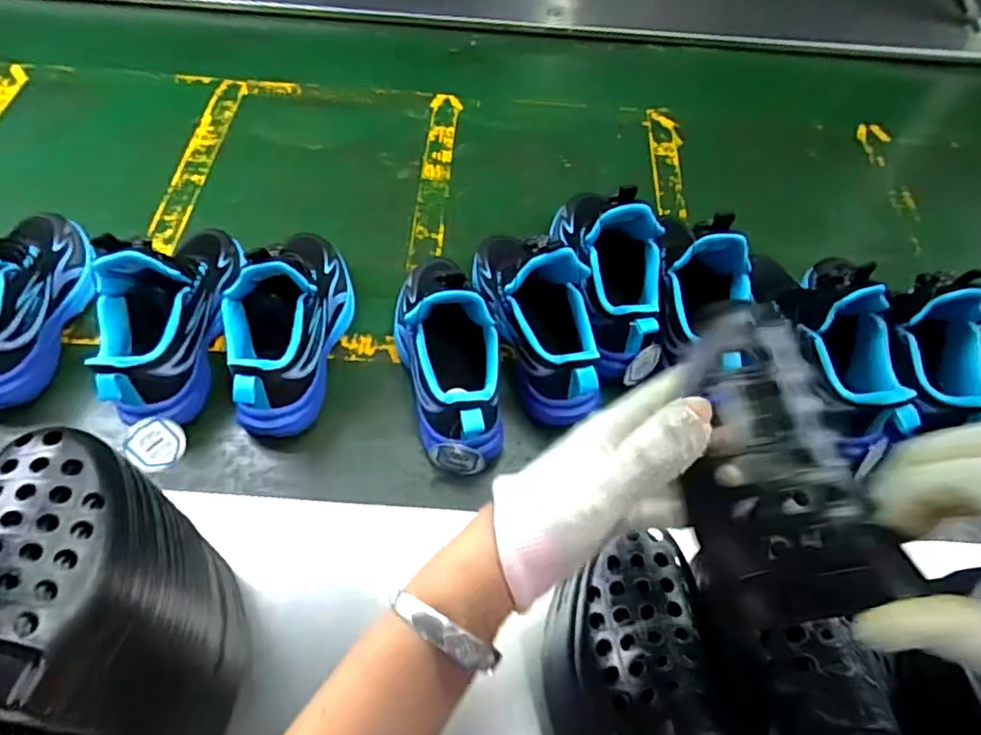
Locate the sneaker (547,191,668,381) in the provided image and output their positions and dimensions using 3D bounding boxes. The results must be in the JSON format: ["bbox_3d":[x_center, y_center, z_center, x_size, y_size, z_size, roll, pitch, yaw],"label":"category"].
[{"bbox_3d":[0.125,-0.110,0.638,0.073,0.154,0.239,-5,59,-6],"label":"sneaker"}]

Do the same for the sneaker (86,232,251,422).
[{"bbox_3d":[-0.305,-0.060,0.592,0.074,0.146,0.227,7,58,1],"label":"sneaker"}]

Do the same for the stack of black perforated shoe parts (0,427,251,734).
[{"bbox_3d":[-0.223,0.139,0.371,0.084,0.225,0.160,-7,59,-7],"label":"stack of black perforated shoe parts"}]

